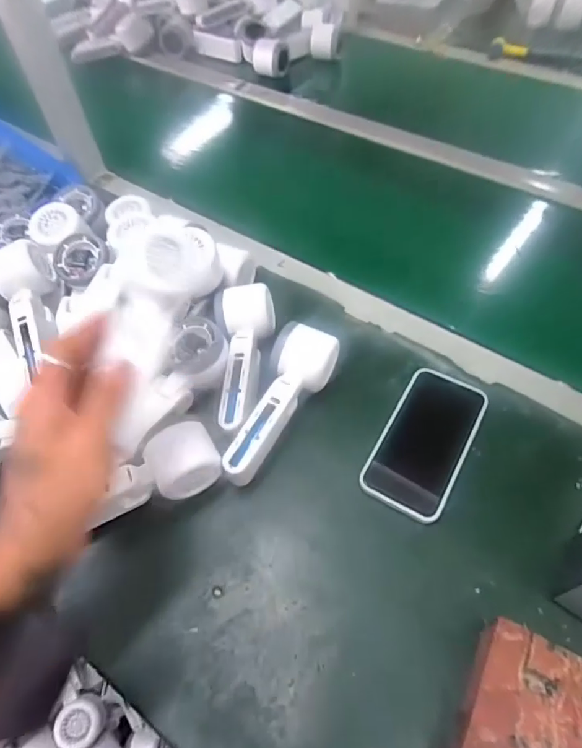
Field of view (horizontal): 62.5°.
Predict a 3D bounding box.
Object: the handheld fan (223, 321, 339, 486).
[{"bbox_3d":[-0.011,0.031,0.449,0.057,0.049,0.163,20,57,14],"label":"handheld fan"}]

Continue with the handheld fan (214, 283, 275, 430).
[{"bbox_3d":[-0.046,-0.017,0.472,0.056,0.047,0.150,-1,54,-1],"label":"handheld fan"}]

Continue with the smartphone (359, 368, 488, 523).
[{"bbox_3d":[0.125,0.060,0.443,0.074,0.014,0.147,25,58,17],"label":"smartphone"}]

